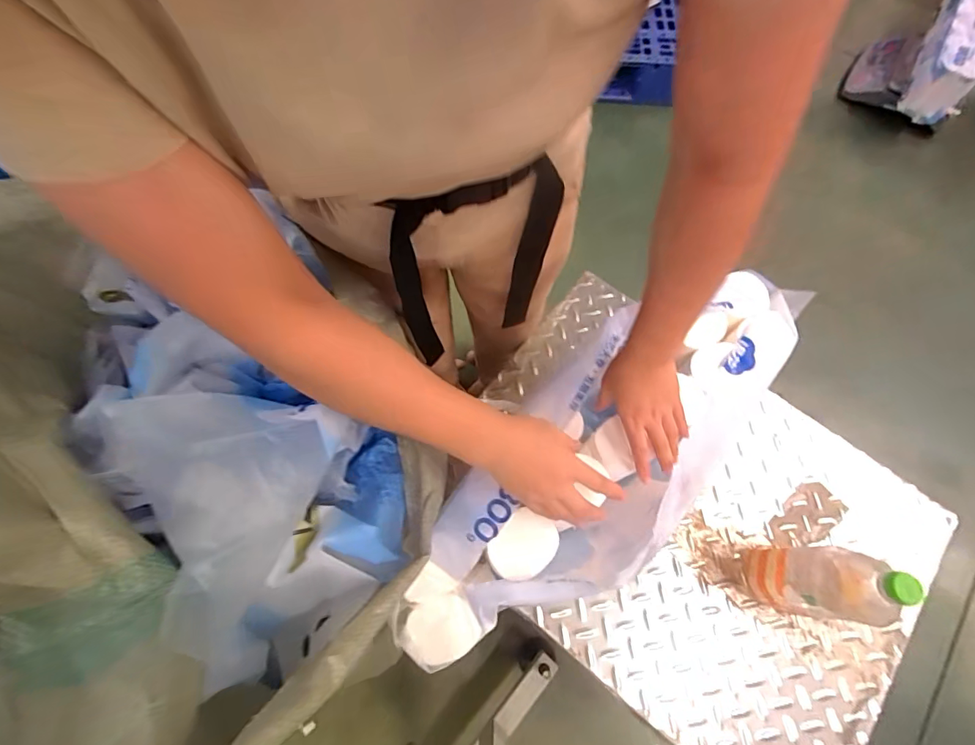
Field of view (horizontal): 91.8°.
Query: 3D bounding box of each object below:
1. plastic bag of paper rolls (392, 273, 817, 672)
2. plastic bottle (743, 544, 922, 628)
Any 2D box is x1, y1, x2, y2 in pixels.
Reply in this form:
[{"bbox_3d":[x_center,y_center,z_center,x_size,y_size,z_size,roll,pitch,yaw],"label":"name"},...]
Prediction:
[{"bbox_3d":[0.143,0.096,0.601,0.617,0.135,0.225,-40,75,-13],"label":"plastic bag of paper rolls"},{"bbox_3d":[0.386,0.243,0.548,0.082,0.223,0.068,14,70,4],"label":"plastic bottle"}]

